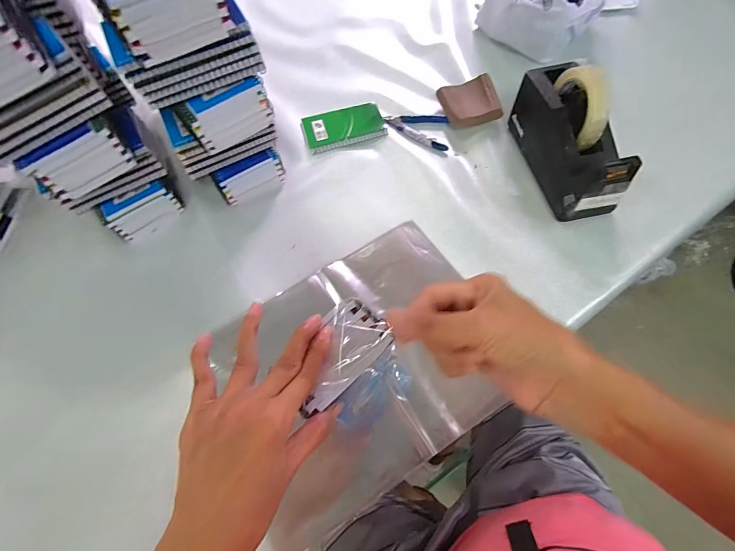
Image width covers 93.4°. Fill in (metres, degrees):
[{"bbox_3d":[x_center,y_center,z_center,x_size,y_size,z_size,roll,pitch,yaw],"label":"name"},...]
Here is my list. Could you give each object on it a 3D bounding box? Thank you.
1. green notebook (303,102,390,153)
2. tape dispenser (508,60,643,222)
[{"bbox_3d":[-0.039,-0.244,0.567,0.127,0.010,0.081,-16,64,-4],"label":"green notebook"},{"bbox_3d":[0.267,-0.188,0.453,0.065,0.123,0.201,-12,63,-2],"label":"tape dispenser"}]

